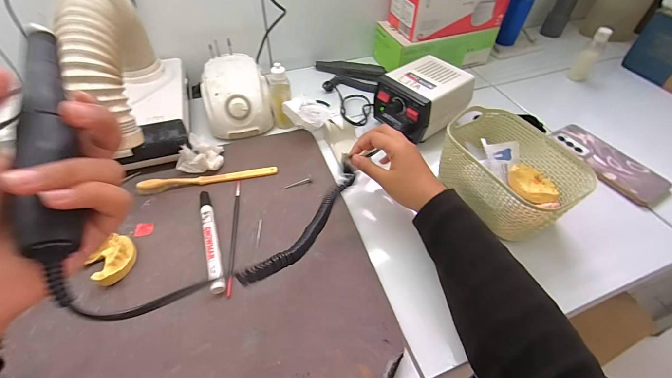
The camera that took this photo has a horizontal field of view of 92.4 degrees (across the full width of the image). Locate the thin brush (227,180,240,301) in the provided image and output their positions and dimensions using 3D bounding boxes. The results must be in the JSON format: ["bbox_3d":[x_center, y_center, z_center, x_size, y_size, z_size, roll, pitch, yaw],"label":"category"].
[{"bbox_3d":[-0.128,0.053,0.405,0.006,0.004,0.166,-5,49,-6],"label":"thin brush"}]

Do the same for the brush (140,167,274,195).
[{"bbox_3d":[-0.179,-0.017,0.456,0.186,0.018,0.016,-9,50,-9],"label":"brush"}]

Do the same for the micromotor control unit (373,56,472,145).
[{"bbox_3d":[0.142,-0.151,0.521,0.127,0.069,0.102,-31,56,-25],"label":"micromotor control unit"}]

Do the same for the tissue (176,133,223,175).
[{"bbox_3d":[-0.194,-0.049,0.458,0.068,0.048,0.040,-26,54,-22],"label":"tissue"}]

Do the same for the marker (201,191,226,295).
[{"bbox_3d":[-0.153,0.057,0.394,0.014,0.014,0.149,-15,51,-14],"label":"marker"}]

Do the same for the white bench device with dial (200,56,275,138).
[{"bbox_3d":[-0.163,-0.153,0.532,0.105,0.078,0.133,-11,50,-11],"label":"white bench device with dial"}]

